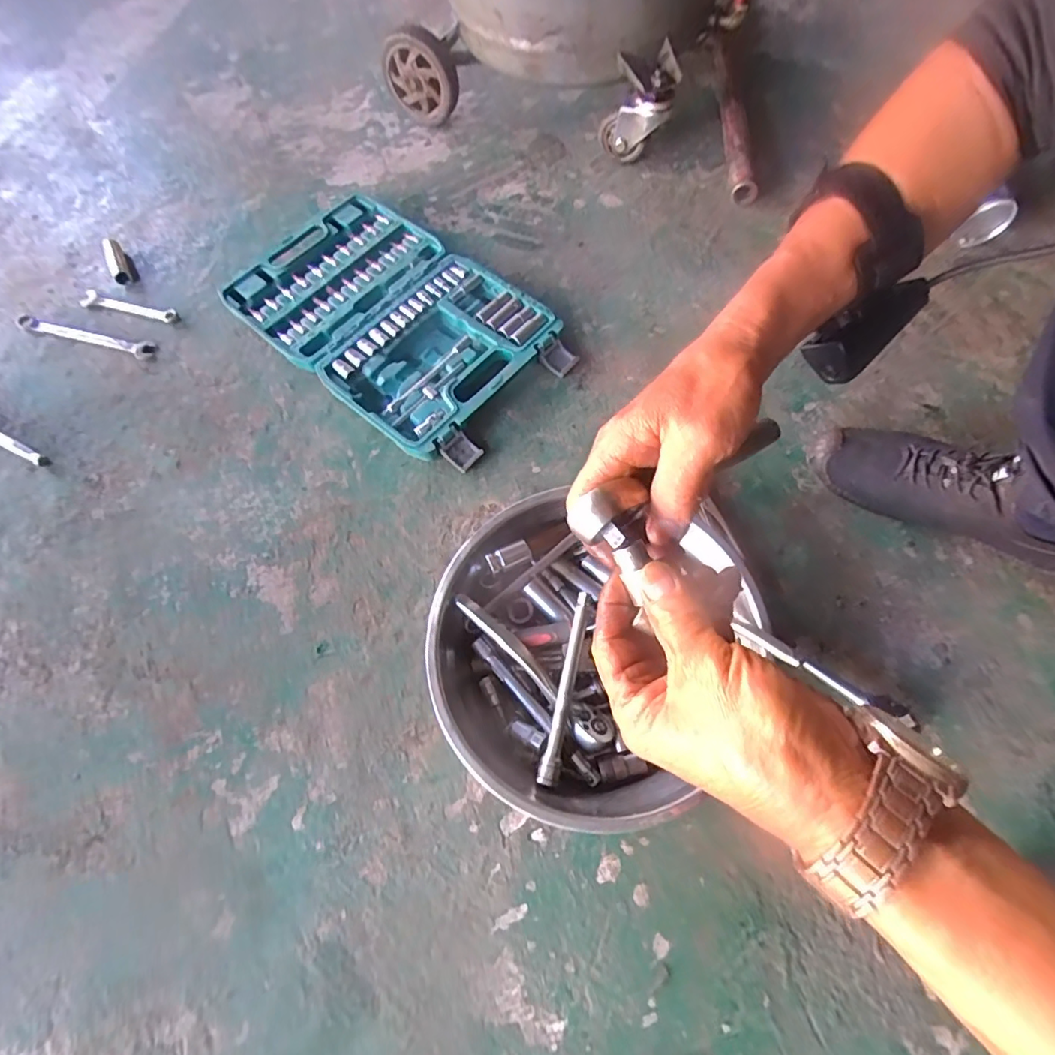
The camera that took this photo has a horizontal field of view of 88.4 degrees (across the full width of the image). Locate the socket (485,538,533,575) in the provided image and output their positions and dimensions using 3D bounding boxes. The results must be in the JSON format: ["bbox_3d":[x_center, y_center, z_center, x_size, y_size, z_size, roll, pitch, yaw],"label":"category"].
[{"bbox_3d":[-0.017,0.026,0.493,0.040,0.020,0.017,-23,67,-8],"label":"socket"}]

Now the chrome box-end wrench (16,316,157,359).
[{"bbox_3d":[-0.561,-0.244,0.687,0.192,0.015,0.024,14,67,9],"label":"chrome box-end wrench"}]

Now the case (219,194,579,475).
[{"bbox_3d":[-0.160,-0.258,0.673,0.411,0.039,0.254,38,73,18],"label":"case"}]

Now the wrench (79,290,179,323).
[{"bbox_3d":[-0.518,-0.287,0.700,0.133,0.007,0.025,13,67,9],"label":"wrench"}]

